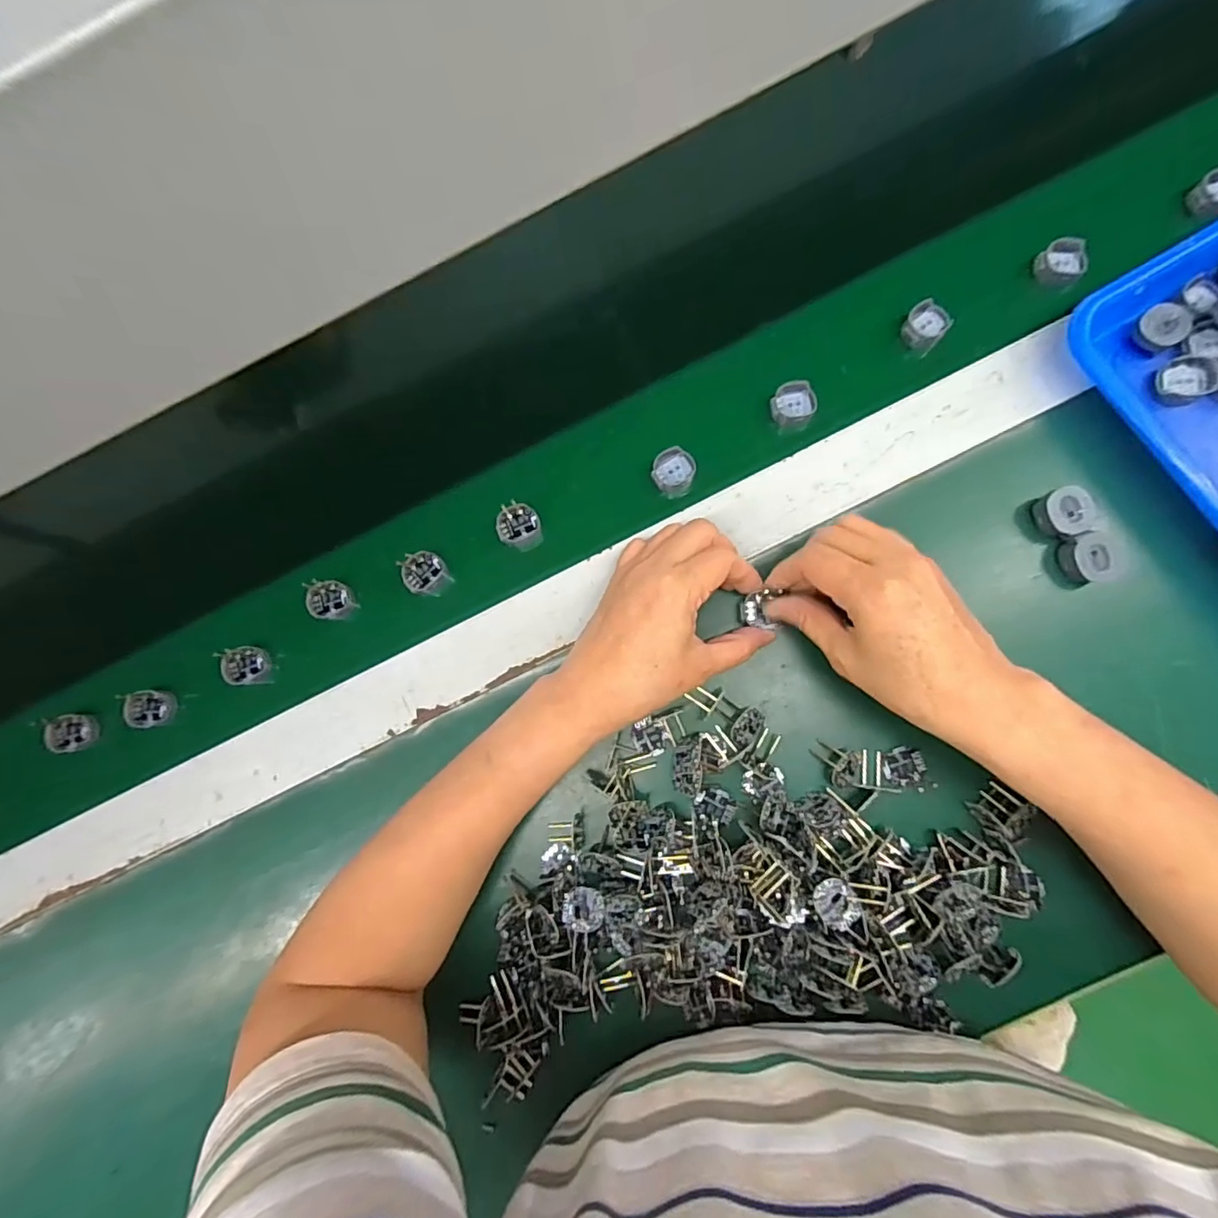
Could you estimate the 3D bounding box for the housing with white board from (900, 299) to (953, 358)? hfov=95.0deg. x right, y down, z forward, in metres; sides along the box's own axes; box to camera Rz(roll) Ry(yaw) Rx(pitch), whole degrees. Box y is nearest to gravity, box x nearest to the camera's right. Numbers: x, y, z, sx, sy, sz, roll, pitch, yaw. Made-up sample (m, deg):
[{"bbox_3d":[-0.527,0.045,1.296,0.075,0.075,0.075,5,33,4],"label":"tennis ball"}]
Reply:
[{"bbox_3d":[0.213,-0.191,0.375,0.027,0.012,0.032,39,87,10],"label":"housing with white board"}]

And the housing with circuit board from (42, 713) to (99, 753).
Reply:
[{"bbox_3d":[-0.394,0.091,0.409,0.021,0.022,0.026,-8,81,5],"label":"housing with circuit board"}]

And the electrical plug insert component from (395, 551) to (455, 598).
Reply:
[{"bbox_3d":[-0.128,-0.024,0.388,0.033,0.008,0.029,41,80,-2],"label":"electrical plug insert component"}]

